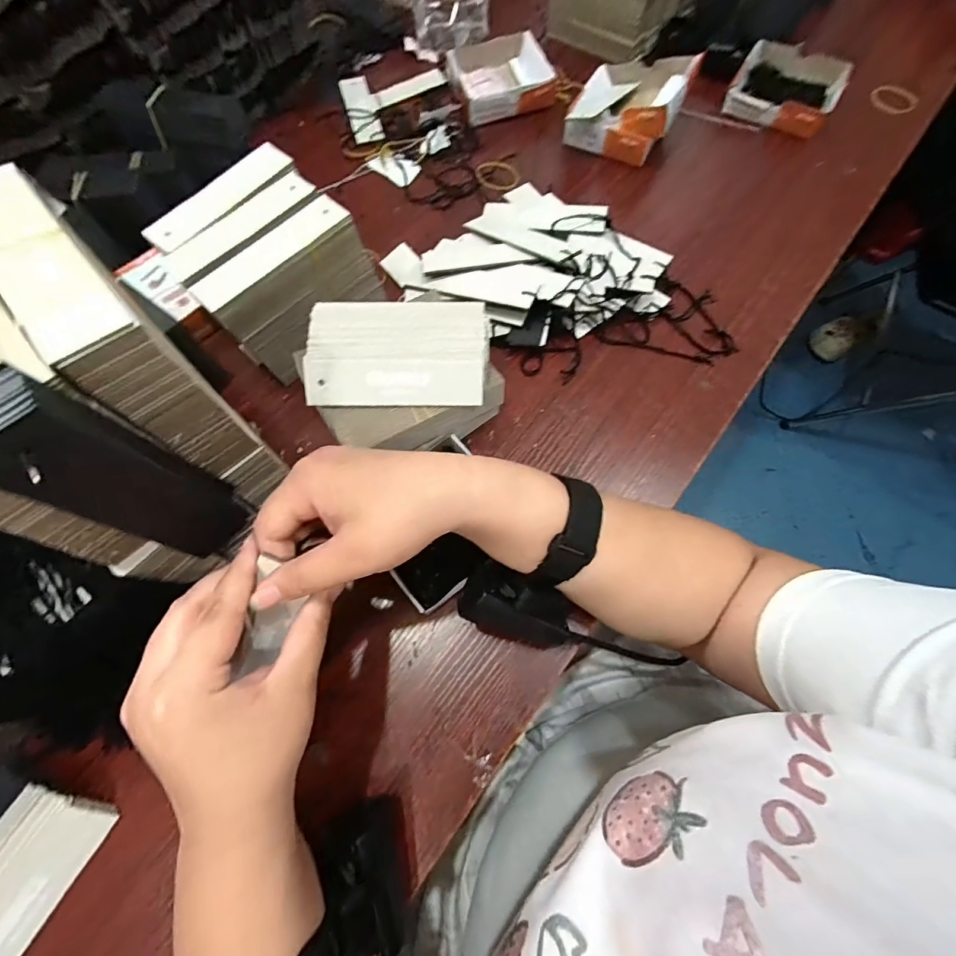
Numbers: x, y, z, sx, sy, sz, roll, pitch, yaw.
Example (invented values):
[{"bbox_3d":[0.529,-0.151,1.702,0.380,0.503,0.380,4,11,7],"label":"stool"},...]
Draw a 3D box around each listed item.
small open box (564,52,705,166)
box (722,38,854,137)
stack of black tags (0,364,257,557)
[{"bbox_3d":[0.175,-0.433,0.506,0.115,0.064,0.134,24,72,9],"label":"small open box"},{"bbox_3d":[0.376,-0.476,0.539,0.119,0.034,0.133,28,73,10],"label":"box"},{"bbox_3d":[-0.157,0.002,0.202,0.028,0.136,0.040,31,73,11],"label":"stack of black tags"}]

